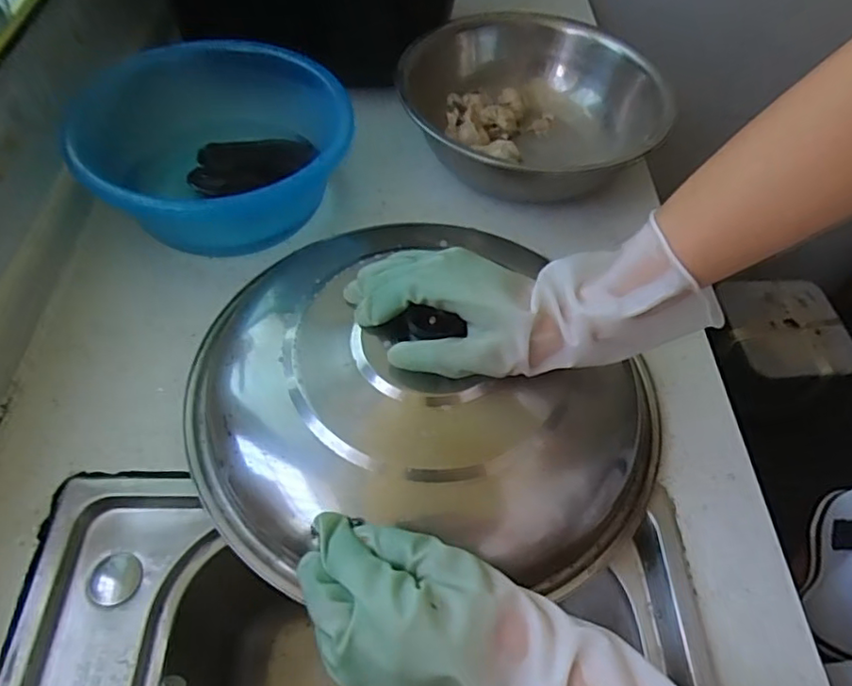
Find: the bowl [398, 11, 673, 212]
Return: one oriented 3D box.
[{"bbox_3d":[0.102,-0.245,0.642,0.245,0.090,0.257,2,54,-3],"label":"bowl"}]

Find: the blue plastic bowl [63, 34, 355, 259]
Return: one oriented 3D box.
[{"bbox_3d":[-0.187,-0.181,0.573,0.213,0.095,0.212,2,54,-3],"label":"blue plastic bowl"}]

